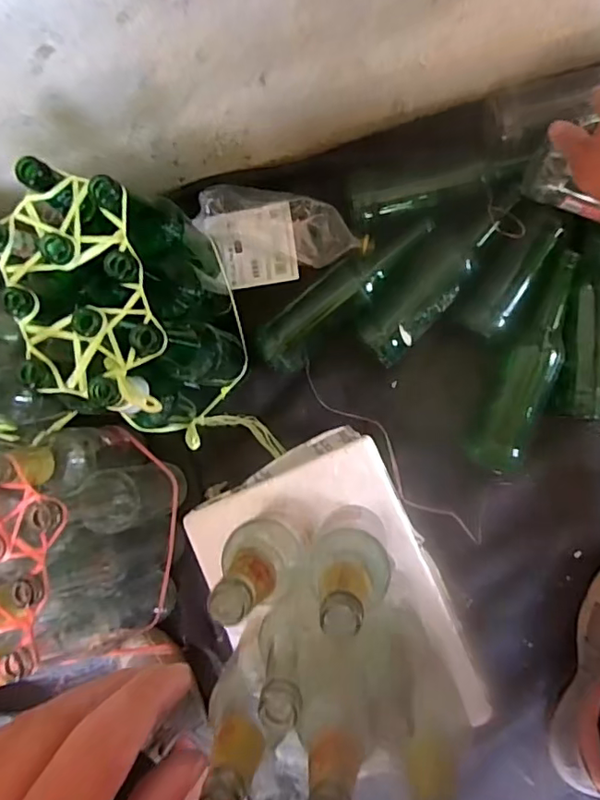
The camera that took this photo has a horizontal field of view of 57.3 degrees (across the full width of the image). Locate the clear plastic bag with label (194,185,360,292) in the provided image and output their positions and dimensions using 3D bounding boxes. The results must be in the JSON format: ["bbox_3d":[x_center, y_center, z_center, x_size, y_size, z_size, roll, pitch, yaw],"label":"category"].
[{"bbox_3d":[-0.028,-0.215,0.718,0.195,0.041,0.127,-4,87,8],"label":"clear plastic bag with label"}]

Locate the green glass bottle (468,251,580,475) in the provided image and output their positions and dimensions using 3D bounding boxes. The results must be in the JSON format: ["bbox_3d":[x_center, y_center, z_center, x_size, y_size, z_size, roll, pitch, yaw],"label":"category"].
[{"bbox_3d":[0.272,-0.040,0.654,0.066,0.063,0.261,18,91,8],"label":"green glass bottle"}]

